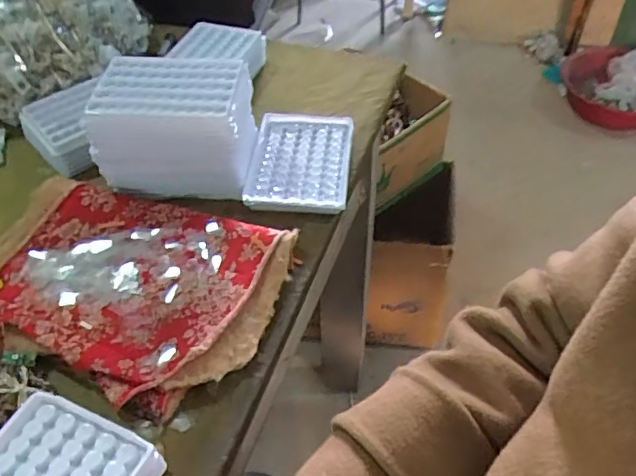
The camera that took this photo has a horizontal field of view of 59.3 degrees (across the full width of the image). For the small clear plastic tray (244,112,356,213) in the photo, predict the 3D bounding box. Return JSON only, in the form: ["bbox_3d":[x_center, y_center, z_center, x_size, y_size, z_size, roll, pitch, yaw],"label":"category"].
[{"bbox_3d":[-0.016,-0.079,0.550,0.095,0.012,0.128,4,48,4],"label":"small clear plastic tray"}]

